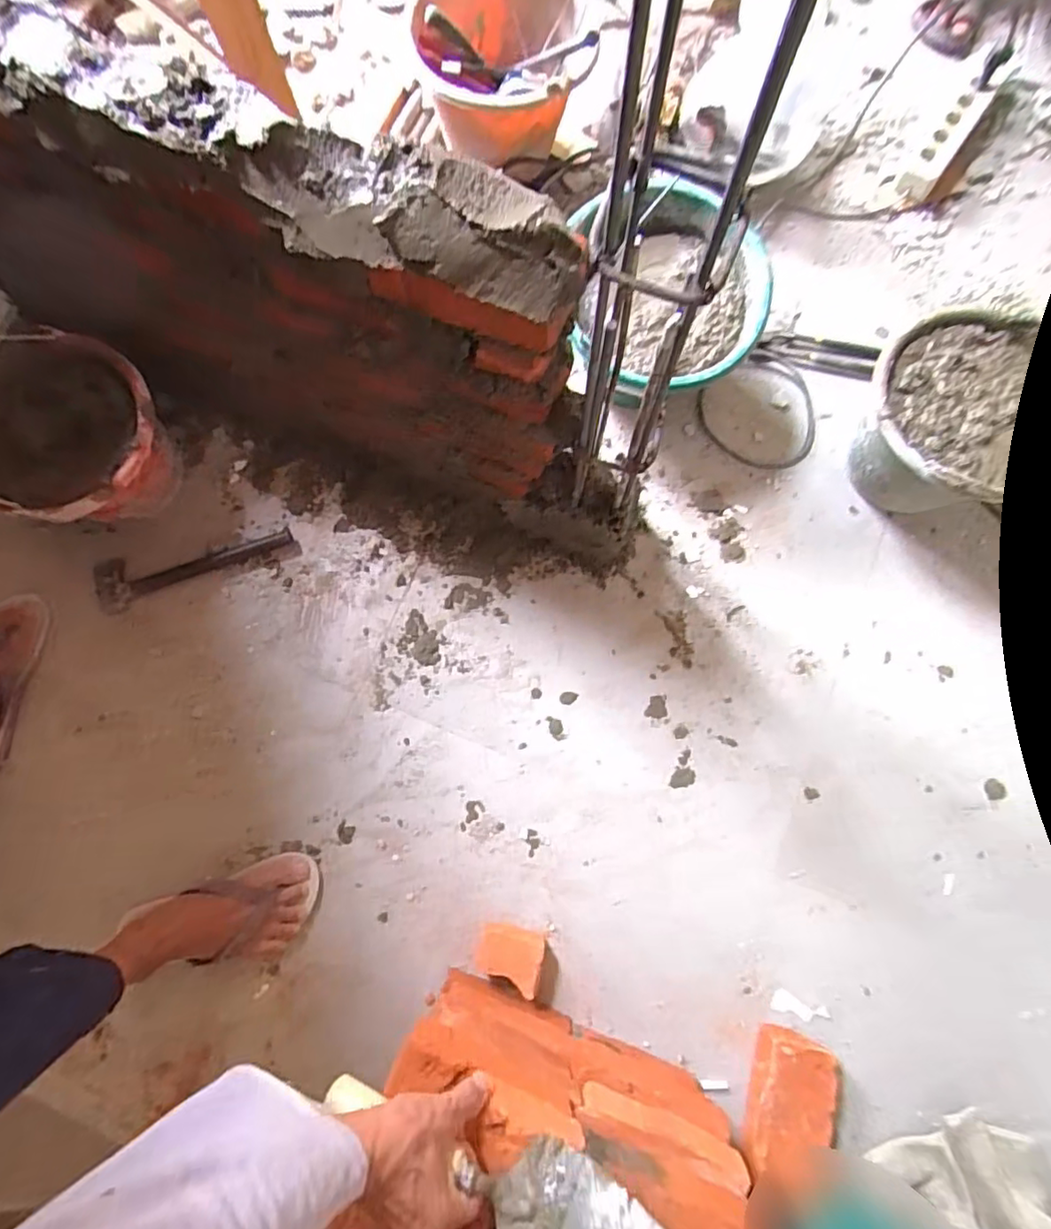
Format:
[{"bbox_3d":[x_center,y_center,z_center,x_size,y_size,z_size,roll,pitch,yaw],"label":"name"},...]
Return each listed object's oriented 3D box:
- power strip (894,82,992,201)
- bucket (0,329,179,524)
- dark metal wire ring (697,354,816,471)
[{"bbox_3d":[0.683,-0.769,0.963,0.050,0.036,0.238,34,81,7],"label":"power strip"},{"bbox_3d":[-0.579,-0.216,0.782,0.230,0.177,0.217,0,79,1],"label":"bucket"},{"bbox_3d":[0.358,-0.299,0.883,0.167,0.019,0.162,0,79,1],"label":"dark metal wire ring"}]

